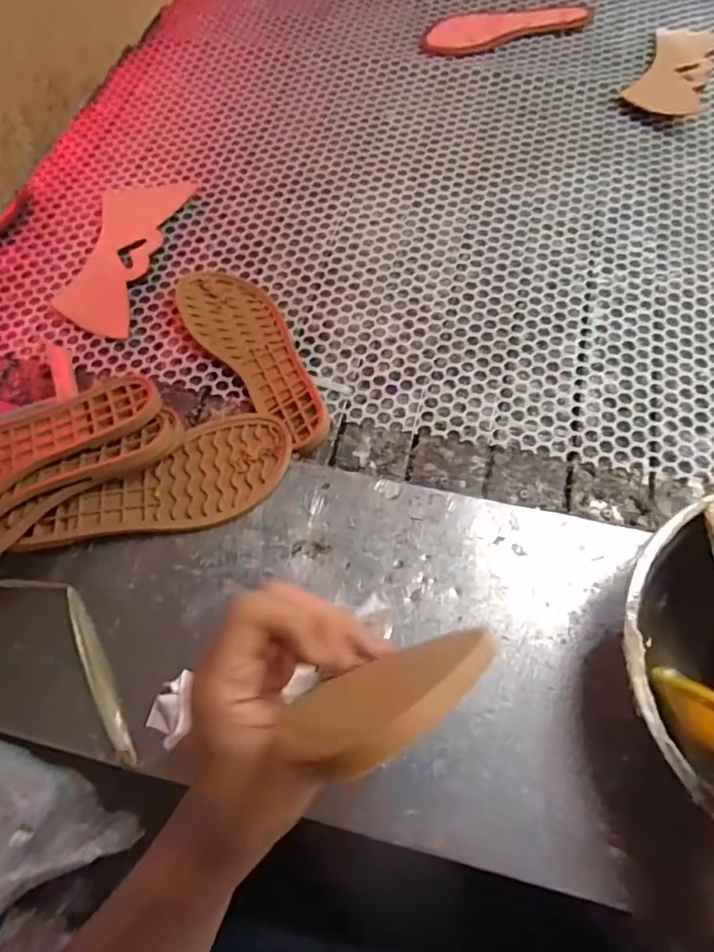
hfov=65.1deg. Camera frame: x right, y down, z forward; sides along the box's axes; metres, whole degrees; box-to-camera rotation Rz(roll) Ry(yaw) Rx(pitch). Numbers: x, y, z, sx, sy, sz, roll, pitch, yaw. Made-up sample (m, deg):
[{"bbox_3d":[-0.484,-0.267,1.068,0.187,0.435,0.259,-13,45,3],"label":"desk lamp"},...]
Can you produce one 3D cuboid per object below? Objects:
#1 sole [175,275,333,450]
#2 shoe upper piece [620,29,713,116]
[{"bbox_3d":[-0.087,-0.117,0.519,0.078,0.031,0.228,-36,69,-13],"label":"sole"},{"bbox_3d":[0.389,-0.494,0.679,0.086,0.006,0.166,27,70,14],"label":"shoe upper piece"}]

